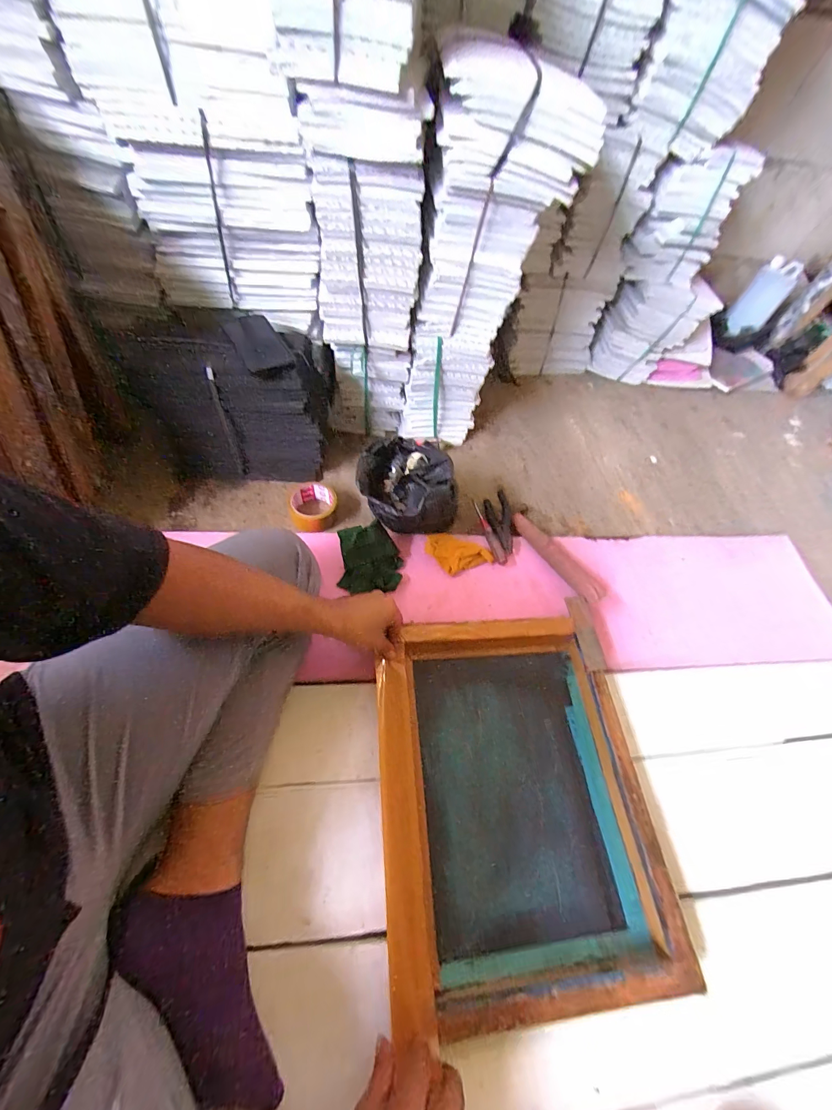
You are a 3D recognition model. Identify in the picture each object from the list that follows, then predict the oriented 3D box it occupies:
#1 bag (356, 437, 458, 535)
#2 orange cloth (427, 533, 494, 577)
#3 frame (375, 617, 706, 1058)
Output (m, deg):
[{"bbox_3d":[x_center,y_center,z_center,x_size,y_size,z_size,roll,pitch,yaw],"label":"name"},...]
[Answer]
[{"bbox_3d":[-0.015,-0.128,0.727,0.190,0.126,0.168,-4,60,-10],"label":"bag"},{"bbox_3d":[0.082,0.005,0.749,0.133,0.014,0.070,22,73,-5],"label":"orange cloth"},{"bbox_3d":[0.131,0.317,0.547,0.357,0.065,0.443,-3,59,-5],"label":"frame"}]

